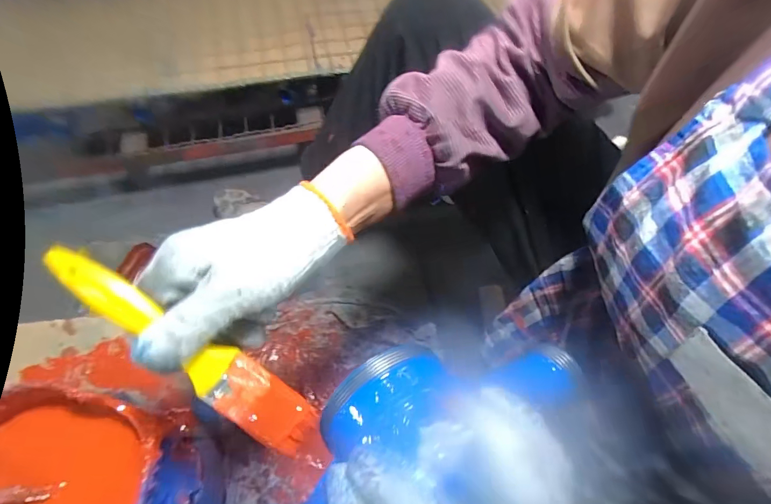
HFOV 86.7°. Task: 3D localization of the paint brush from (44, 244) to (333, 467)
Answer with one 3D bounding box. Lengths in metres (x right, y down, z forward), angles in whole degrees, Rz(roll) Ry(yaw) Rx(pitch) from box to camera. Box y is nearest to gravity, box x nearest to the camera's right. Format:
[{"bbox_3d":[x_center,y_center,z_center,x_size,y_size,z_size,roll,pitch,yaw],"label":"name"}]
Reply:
[{"bbox_3d":[-0.109,0.062,0.238,0.191,0.011,0.032,39,68,-7],"label":"paint brush"}]

